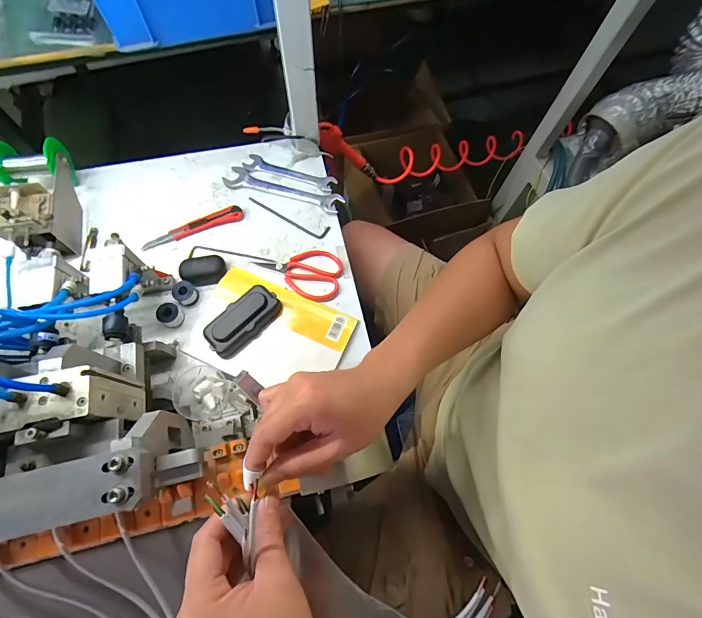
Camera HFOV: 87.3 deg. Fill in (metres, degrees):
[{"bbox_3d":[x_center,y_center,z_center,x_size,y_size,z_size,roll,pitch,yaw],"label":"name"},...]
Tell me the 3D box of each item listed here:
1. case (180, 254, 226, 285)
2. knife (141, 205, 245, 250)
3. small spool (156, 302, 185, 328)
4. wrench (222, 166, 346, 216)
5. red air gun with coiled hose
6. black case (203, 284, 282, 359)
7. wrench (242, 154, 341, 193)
[{"bbox_3d":[-0.213,-0.056,0.530,0.062,0.023,0.035,-13,69,-8],"label":"case"},{"bbox_3d":[-0.243,-0.126,0.568,0.153,0.014,0.025,-19,70,-10],"label":"knife"},{"bbox_3d":[-0.250,0.008,0.507,0.028,0.028,0.028,1,68,-2],"label":"small spool"},{"bbox_3d":[-0.110,-0.191,0.596,0.192,0.008,0.040,18,68,5],"label":"wrench"},{"bbox_3d":[0.200,-0.366,0.867,0.678,0.107,0.069,-18,68,-36],"label":"red air gun with coiled hose"},{"bbox_3d":[-0.147,0.015,0.501,0.051,0.029,0.106,43,73,14],"label":"black case"},{"bbox_3d":[-0.101,-0.227,0.611,0.156,0.006,0.030,18,68,5],"label":"wrench"}]

